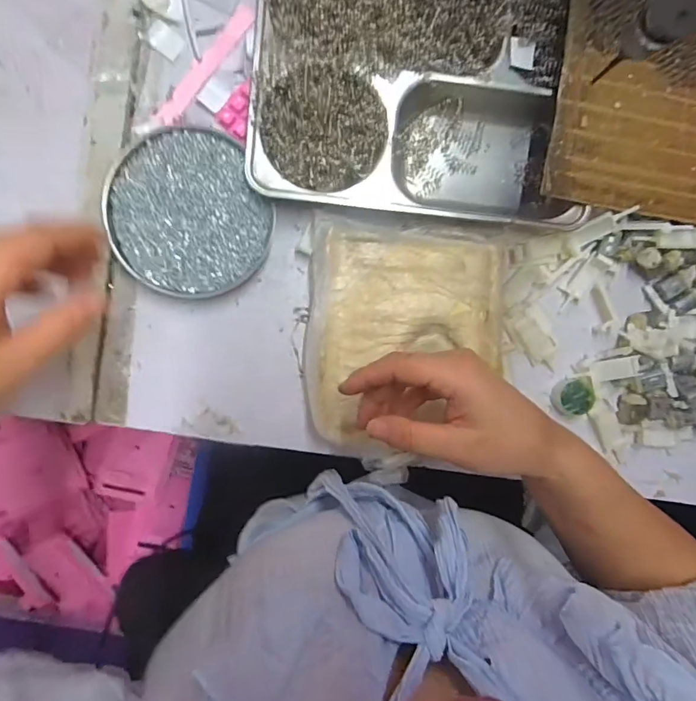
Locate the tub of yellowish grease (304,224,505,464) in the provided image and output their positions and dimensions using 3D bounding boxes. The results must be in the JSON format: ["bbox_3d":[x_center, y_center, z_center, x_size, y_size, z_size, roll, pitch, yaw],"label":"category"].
[{"bbox_3d":[0.046,-0.001,0.398,0.159,0.030,0.195,3,94,-3],"label":"tub of yellowish grease"}]

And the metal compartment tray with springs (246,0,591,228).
[{"bbox_3d":[0.064,-0.219,0.375,0.270,0.057,0.216,5,94,-3],"label":"metal compartment tray with springs"}]

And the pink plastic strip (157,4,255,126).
[{"bbox_3d":[-0.119,-0.240,0.393,0.019,0.005,0.117,37,92,-5],"label":"pink plastic strip"}]

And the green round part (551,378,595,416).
[{"bbox_3d":[0.208,0.043,0.426,0.034,0.018,0.031,0,94,-3],"label":"green round part"}]

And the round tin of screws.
[{"bbox_3d":[-0.133,-0.112,0.392,0.126,0.023,0.134,0,94,-3],"label":"round tin of screws"}]

